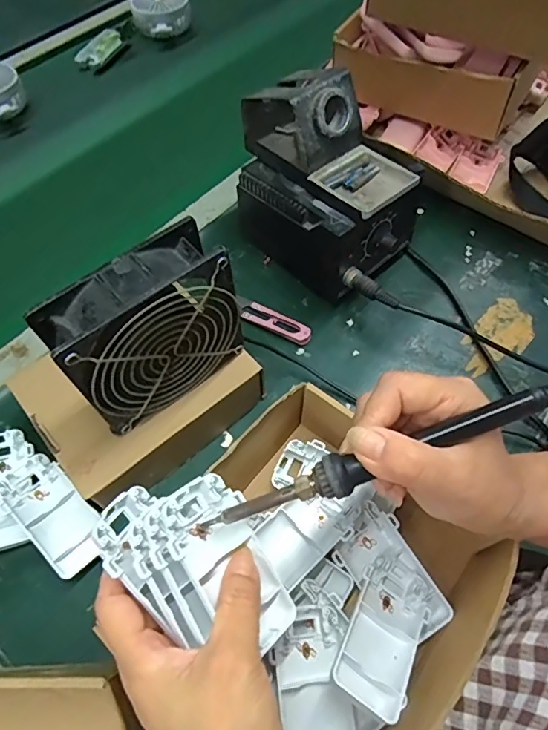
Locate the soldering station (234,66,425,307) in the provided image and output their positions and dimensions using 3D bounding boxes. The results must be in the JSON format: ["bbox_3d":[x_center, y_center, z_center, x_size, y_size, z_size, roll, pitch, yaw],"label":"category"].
[{"bbox_3d":[0.049,-0.167,0.462,0.186,0.156,0.108,38,67,20],"label":"soldering station"}]

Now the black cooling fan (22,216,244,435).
[{"bbox_3d":[-0.083,-0.021,0.336,0.117,0.113,0.043,-36,66,-19],"label":"black cooling fan"}]

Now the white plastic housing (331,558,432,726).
[{"bbox_3d":[0.072,0.170,0.315,0.046,0.022,0.096,26,39,15],"label":"white plastic housing"}]

